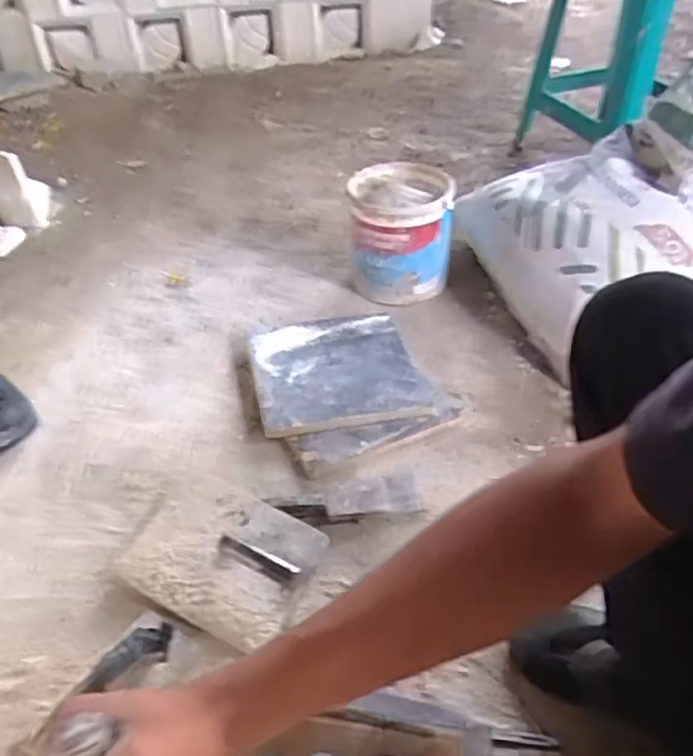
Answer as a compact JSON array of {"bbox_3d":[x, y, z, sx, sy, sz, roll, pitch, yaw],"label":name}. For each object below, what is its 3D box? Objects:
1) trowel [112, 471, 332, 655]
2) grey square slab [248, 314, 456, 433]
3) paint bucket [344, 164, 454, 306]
[{"bbox_3d":[-0.152,0.206,0.837,0.211,0.052,0.169,19,48,19],"label":"trowel"},{"bbox_3d":[-0.005,-0.015,1.094,0.275,0.021,0.248,-6,42,-13],"label":"grey square slab"},{"bbox_3d":[0.096,-0.271,1.267,0.179,0.170,0.196,-1,44,0],"label":"paint bucket"}]

